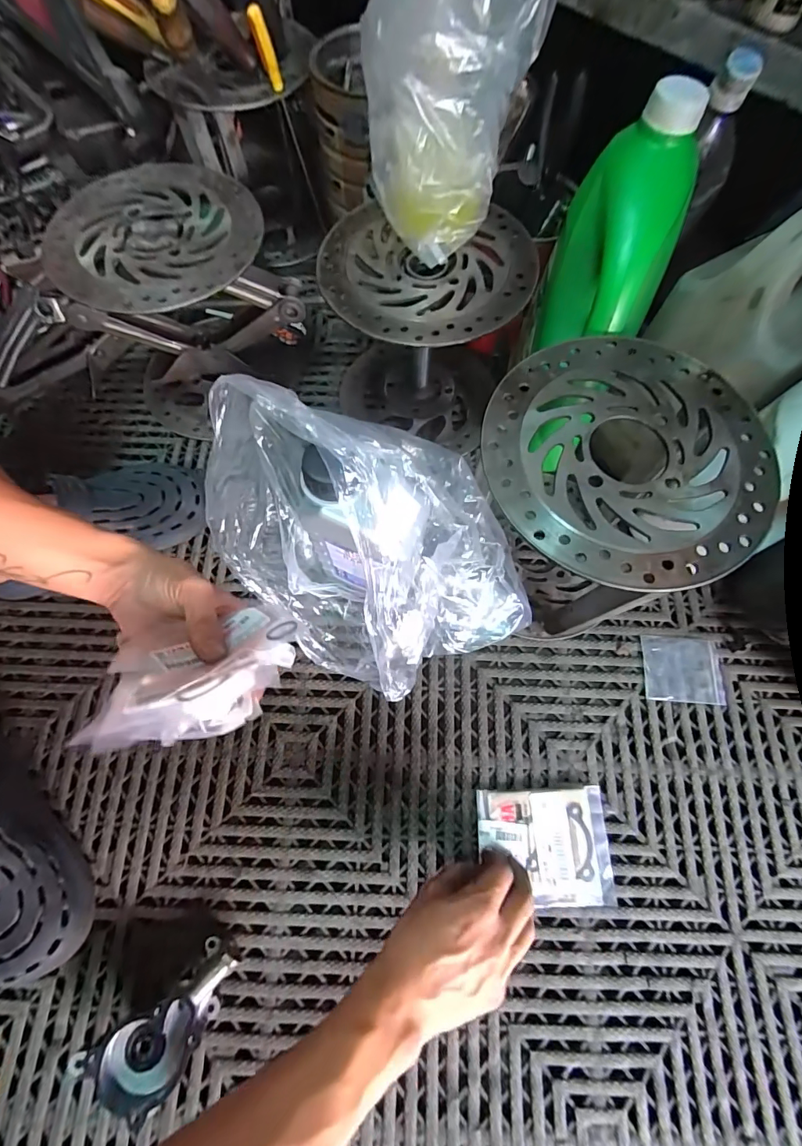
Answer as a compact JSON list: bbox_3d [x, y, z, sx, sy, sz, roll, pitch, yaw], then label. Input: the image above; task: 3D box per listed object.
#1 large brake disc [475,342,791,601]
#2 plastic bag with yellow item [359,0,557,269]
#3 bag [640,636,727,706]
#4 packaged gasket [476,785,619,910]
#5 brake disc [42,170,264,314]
[{"bbox_3d":[0.172,-0.092,0.328,0.204,0.012,0.213,1,70,-1],"label":"large brake disc"},{"bbox_3d":[0.039,-0.386,0.352,0.135,0.216,0.100,7,70,1],"label":"plastic bag with yellow item"},{"bbox_3d":[0.317,0.109,0.494,0.085,0.006,0.072,4,70,0],"label":"bag"},{"bbox_3d":[0.143,0.271,0.433,0.128,0.010,0.103,-1,70,-2],"label":"packaged gasket"},{"bbox_3d":[-0.250,-0.342,0.447,0.207,0.008,0.193,0,72,0],"label":"brake disc"}]

